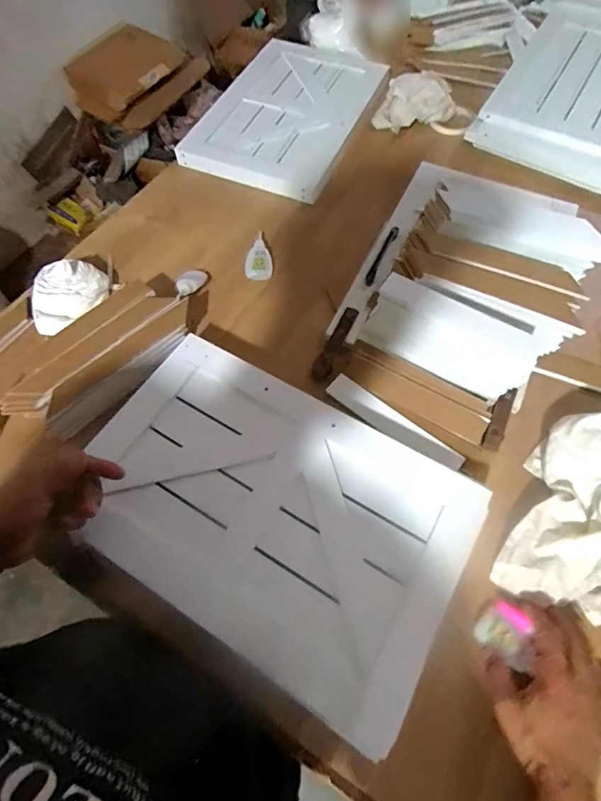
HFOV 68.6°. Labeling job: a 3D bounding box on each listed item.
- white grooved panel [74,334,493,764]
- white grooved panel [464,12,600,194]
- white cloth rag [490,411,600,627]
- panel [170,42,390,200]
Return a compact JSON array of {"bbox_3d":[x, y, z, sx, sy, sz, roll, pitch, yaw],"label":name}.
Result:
[{"bbox_3d":[-0.037,0.114,0.484,0.413,0.023,0.265,29,66,15],"label":"white grooved panel"},{"bbox_3d":[0.551,-0.600,0.841,0.283,0.036,0.467,29,67,16],"label":"white grooved panel"},{"bbox_3d":[0.341,0.132,0.474,0.184,0.066,0.206,25,66,14],"label":"white cloth rag"},{"bbox_3d":[-0.022,-0.563,0.848,0.271,0.038,0.434,20,65,12],"label":"panel"}]

